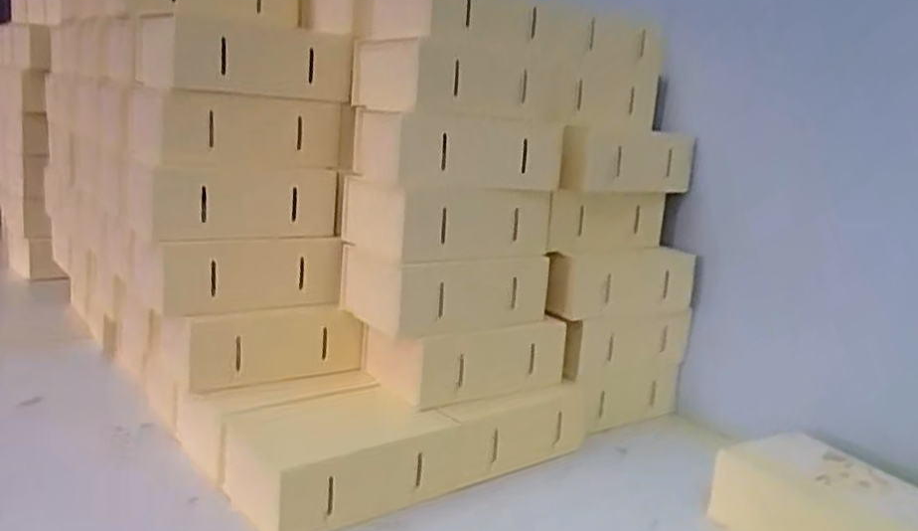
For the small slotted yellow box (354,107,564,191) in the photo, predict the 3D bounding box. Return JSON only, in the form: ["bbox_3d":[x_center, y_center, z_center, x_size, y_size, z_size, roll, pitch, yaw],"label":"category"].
[{"bbox_3d":[-0.004,-0.107,0.700,0.159,0.058,0.123,-6,17,-40],"label":"small slotted yellow box"}]

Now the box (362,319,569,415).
[{"bbox_3d":[0.013,0.083,0.713,0.180,0.061,0.084,-4,16,-35],"label":"box"}]

